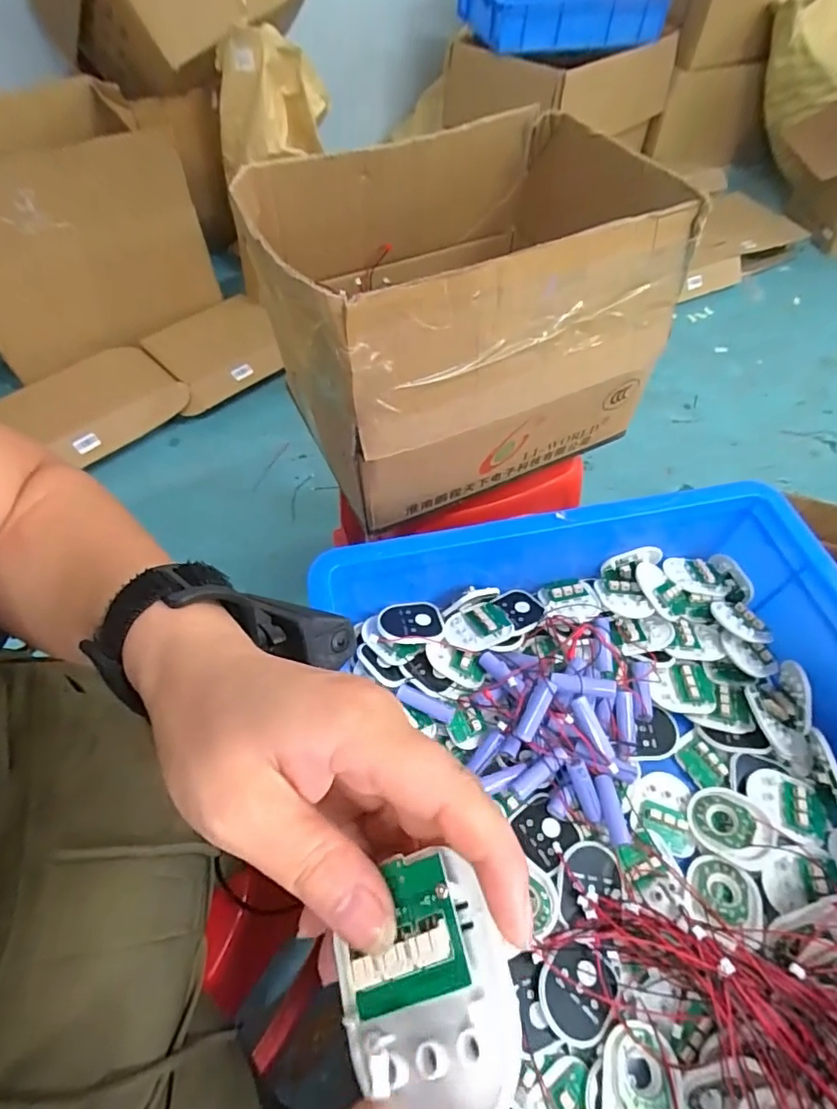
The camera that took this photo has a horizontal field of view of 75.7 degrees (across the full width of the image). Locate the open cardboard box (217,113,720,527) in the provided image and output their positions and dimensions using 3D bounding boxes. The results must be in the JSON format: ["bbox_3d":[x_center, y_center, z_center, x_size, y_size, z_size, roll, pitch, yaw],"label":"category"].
[{"bbox_3d":[0.038,-0.252,0.565,0.355,0.240,0.301,-19,58,-12],"label":"open cardboard box"}]

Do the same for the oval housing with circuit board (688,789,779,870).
[{"bbox_3d":[0.239,0.208,0.413,0.057,0.014,0.047,17,63,38],"label":"oval housing with circuit board"}]

